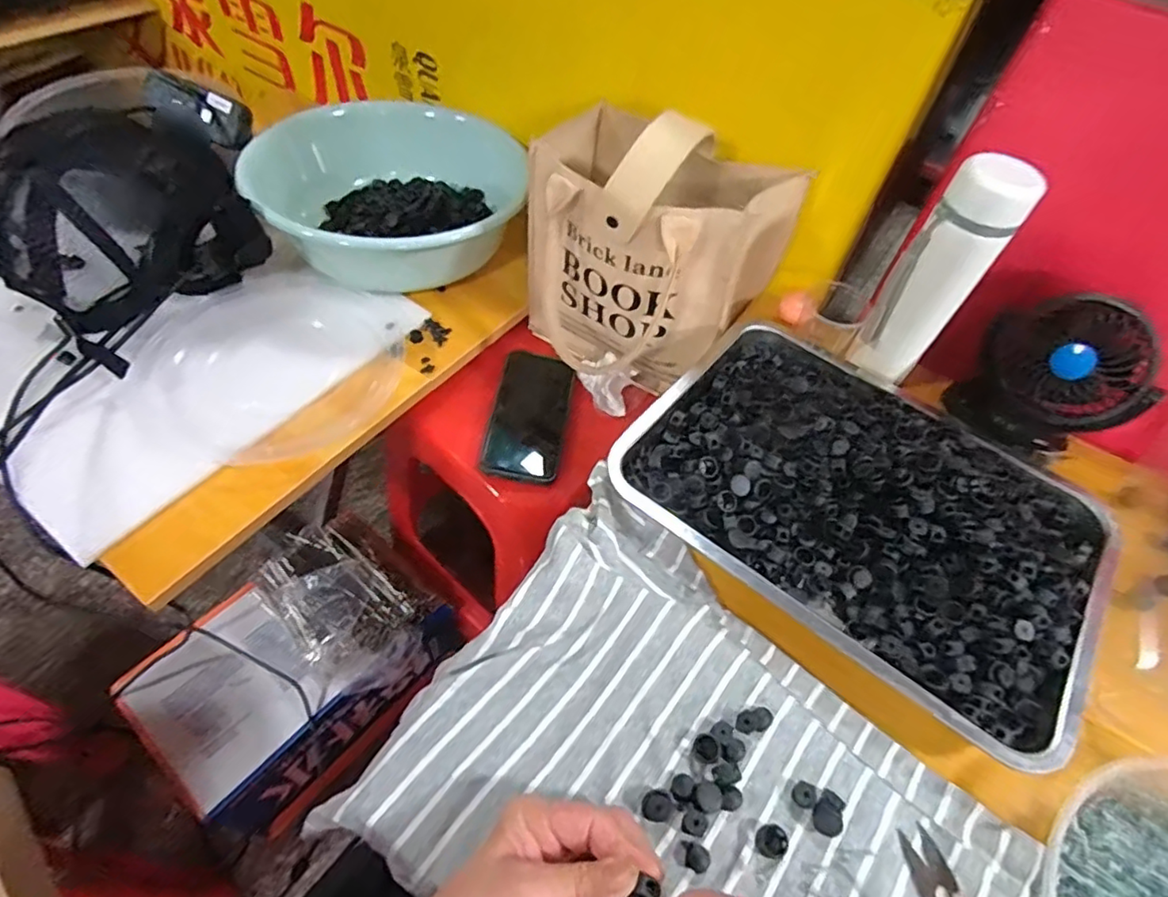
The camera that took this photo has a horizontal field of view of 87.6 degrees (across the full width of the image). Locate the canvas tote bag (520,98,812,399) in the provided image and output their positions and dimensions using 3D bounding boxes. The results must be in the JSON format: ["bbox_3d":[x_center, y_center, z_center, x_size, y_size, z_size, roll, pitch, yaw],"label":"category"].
[{"bbox_3d":[0.055,-0.194,0.593,0.231,0.229,0.201,28,56,14],"label":"canvas tote bag"}]

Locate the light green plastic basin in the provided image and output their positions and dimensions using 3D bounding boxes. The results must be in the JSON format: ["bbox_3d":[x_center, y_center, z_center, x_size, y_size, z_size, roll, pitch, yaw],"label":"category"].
[{"bbox_3d":[-0.215,-0.284,0.686,0.292,0.094,0.237,5,54,-2],"label":"light green plastic basin"}]

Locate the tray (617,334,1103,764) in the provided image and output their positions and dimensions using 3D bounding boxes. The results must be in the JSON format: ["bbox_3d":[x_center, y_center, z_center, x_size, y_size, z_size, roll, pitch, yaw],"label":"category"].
[{"bbox_3d":[0.220,0.031,0.480,0.341,0.055,0.260,36,58,19],"label":"tray"}]

